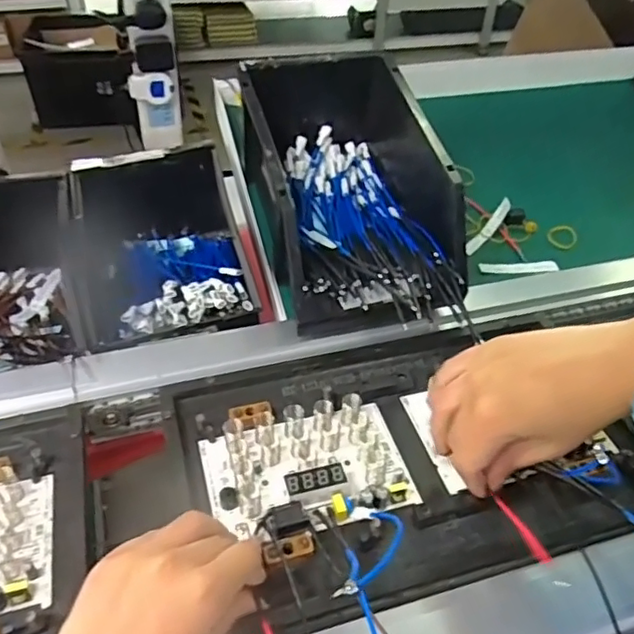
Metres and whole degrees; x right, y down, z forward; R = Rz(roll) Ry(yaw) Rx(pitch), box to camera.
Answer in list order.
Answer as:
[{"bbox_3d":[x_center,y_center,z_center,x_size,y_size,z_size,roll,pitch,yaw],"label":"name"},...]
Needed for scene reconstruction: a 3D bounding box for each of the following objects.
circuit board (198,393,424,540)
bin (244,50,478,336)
[{"bbox_3d":[-0.005,0.103,0.411,0.135,0.021,0.089,-10,45,-15],"label":"circuit board"},{"bbox_3d":[0.037,-0.113,0.540,0.171,0.154,0.277,-5,41,-12],"label":"bin"}]

